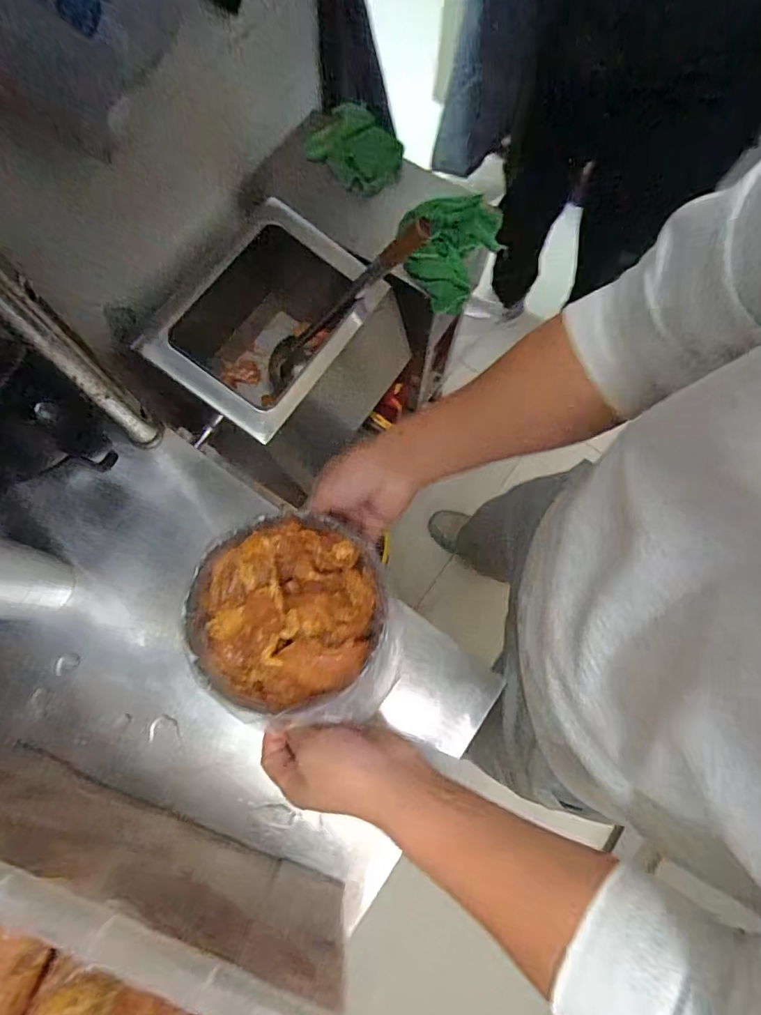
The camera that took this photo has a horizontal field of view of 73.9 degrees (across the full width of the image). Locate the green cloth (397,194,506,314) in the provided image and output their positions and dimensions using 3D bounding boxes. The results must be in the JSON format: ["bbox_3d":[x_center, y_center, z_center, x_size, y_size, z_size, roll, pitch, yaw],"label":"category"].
[{"bbox_3d":[0.114,-0.442,0.830,0.165,0.037,0.202,26,85,-30],"label":"green cloth"}]

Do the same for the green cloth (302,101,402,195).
[{"bbox_3d":[-0.041,-0.617,0.880,0.144,0.125,0.037,25,55,-31],"label":"green cloth"}]

